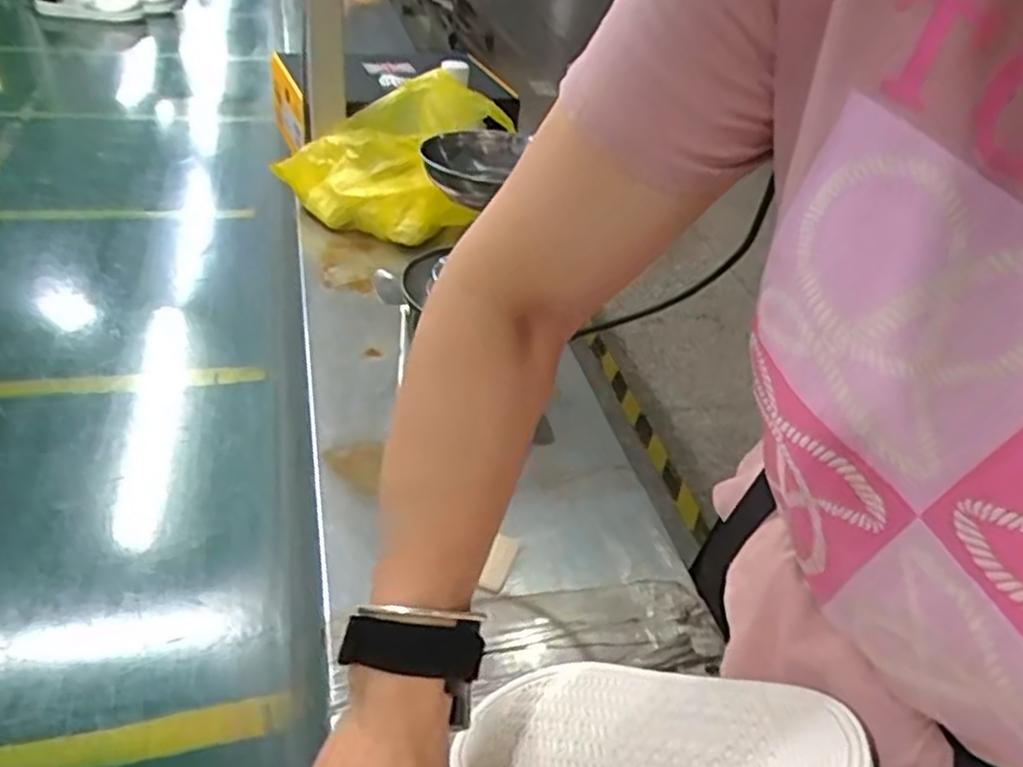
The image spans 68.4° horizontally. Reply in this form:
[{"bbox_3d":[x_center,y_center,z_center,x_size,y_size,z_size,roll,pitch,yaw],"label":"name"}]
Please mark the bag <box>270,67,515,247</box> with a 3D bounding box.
[{"bbox_3d":[-0.140,-0.289,0.964,0.225,0.156,0.209,34,44,30],"label":"bag"}]

